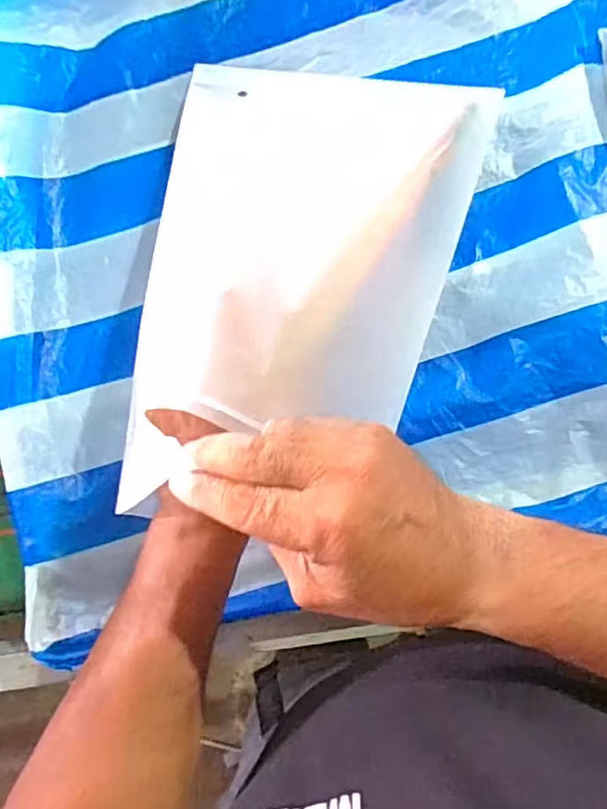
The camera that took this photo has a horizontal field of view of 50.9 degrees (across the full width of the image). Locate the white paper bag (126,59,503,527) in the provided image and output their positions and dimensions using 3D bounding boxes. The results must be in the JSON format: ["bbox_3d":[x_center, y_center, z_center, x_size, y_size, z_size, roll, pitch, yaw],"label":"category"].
[{"bbox_3d":[0.003,-0.104,0.415,0.222,0.148,0.327,4,85,6],"label":"white paper bag"}]

